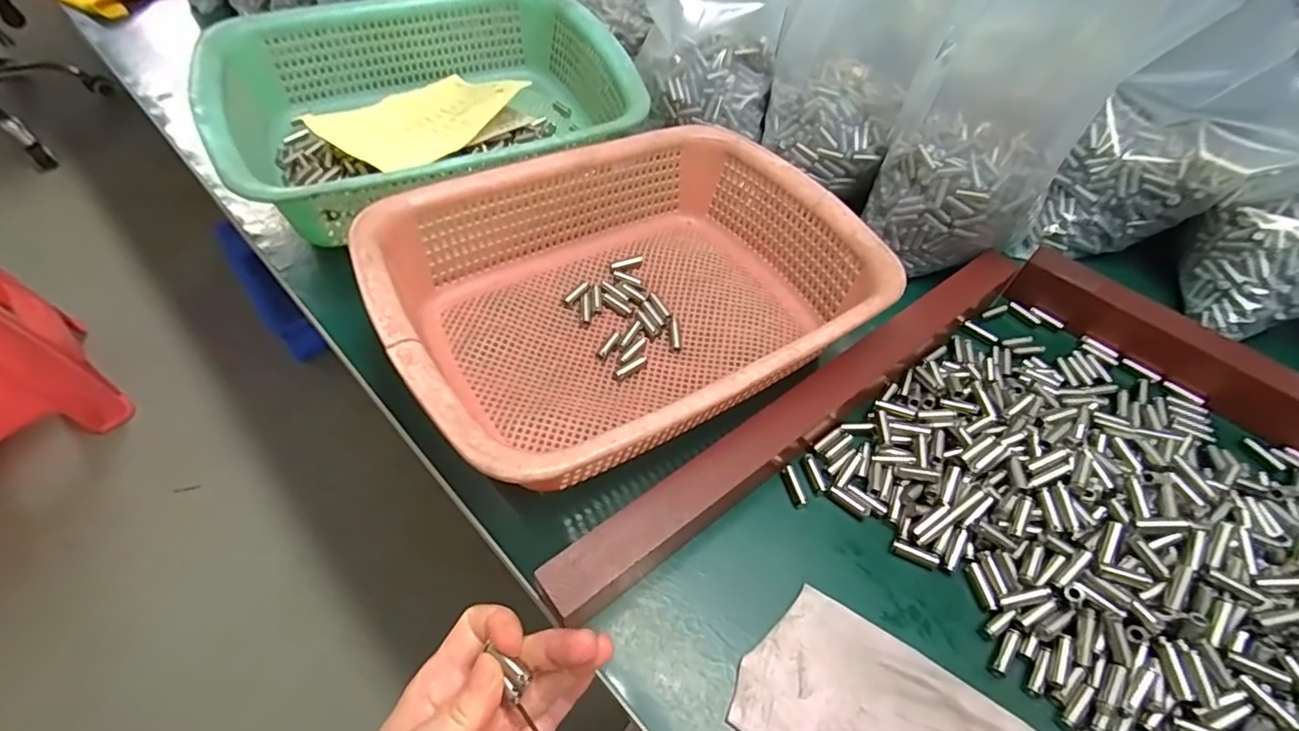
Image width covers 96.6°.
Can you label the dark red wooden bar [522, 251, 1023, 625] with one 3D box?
[{"bbox_3d":[0.110,0.020,0.354,0.393,0.038,0.028,-32,62,-23],"label":"dark red wooden bar"}]

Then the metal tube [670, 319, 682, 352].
[{"bbox_3d":[0.018,-0.022,0.405,0.008,0.005,0.027,0,55,-3],"label":"metal tube"}]

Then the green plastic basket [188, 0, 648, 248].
[{"bbox_3d":[-0.170,-0.204,0.458,0.292,0.075,0.221,-22,59,-18],"label":"green plastic basket"}]

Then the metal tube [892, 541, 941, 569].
[{"bbox_3d":[0.146,0.104,0.317,0.024,0.007,0.006,24,57,13],"label":"metal tube"}]

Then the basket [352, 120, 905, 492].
[{"bbox_3d":[-0.011,-0.050,0.370,0.287,0.092,0.224,-32,62,-23],"label":"basket"}]

